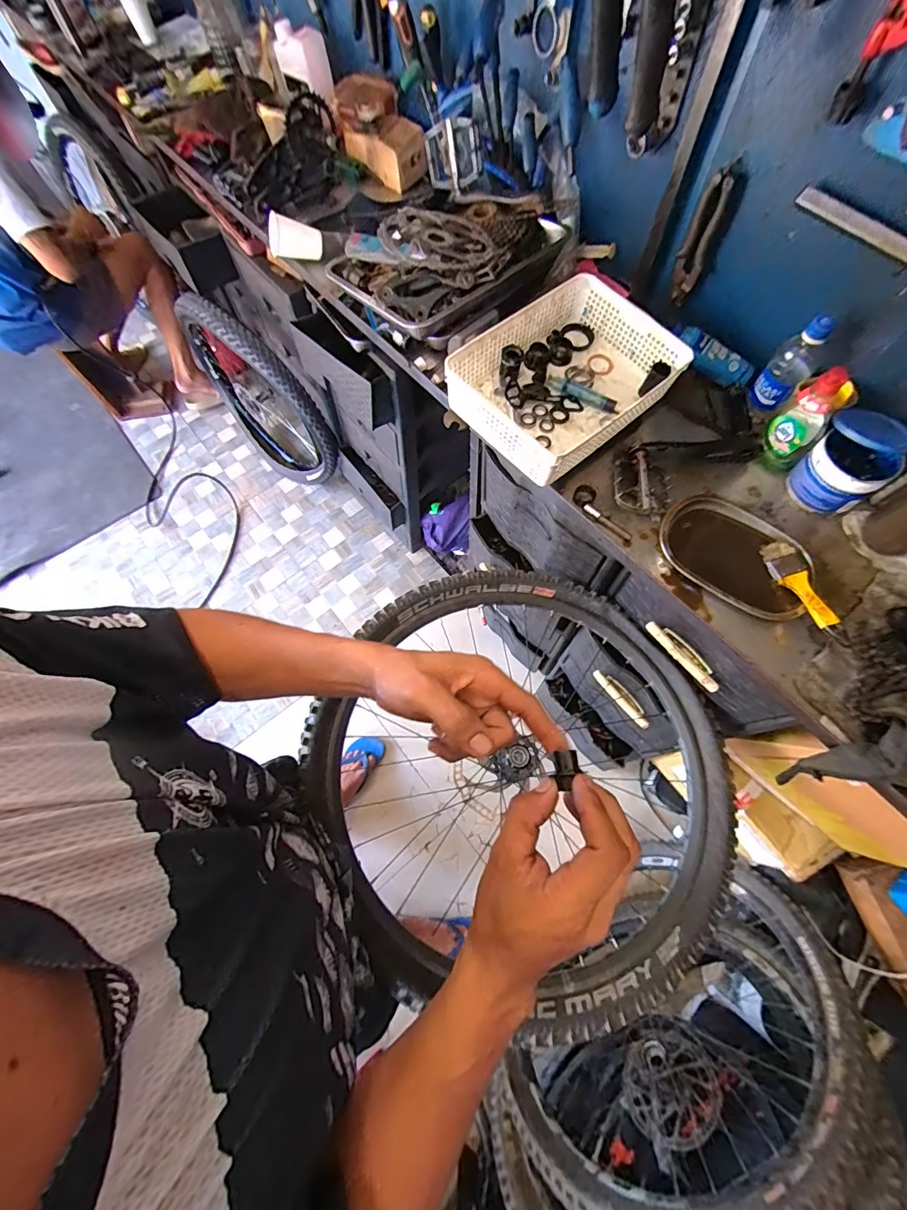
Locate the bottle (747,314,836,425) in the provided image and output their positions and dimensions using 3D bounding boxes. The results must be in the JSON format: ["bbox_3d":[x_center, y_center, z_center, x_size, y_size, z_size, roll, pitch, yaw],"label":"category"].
[{"bbox_3d":[0.515,-0.363,0.694,0.059,0.154,0.053,35,73,15],"label":"bottle"}]

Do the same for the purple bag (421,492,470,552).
[{"bbox_3d":[-0.019,-0.248,1.423,0.151,0.113,0.133,-9,67,-2],"label":"purple bag"}]

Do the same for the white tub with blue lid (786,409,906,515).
[{"bbox_3d":[0.586,-0.211,0.672,0.107,0.096,0.131,40,74,16],"label":"white tub with blue lid"}]

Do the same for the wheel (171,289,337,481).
[{"bbox_3d":[-0.681,-0.705,1.514,0.681,0.617,0.109,28,68,21],"label":"wheel"}]

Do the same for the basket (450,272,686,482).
[{"bbox_3d":[0.184,-0.364,0.731,0.324,0.093,0.240,-40,72,-14],"label":"basket"}]

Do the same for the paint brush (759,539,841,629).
[{"bbox_3d":[0.484,-0.030,0.626,0.051,0.021,0.138,-9,55,-2],"label":"paint brush"}]

